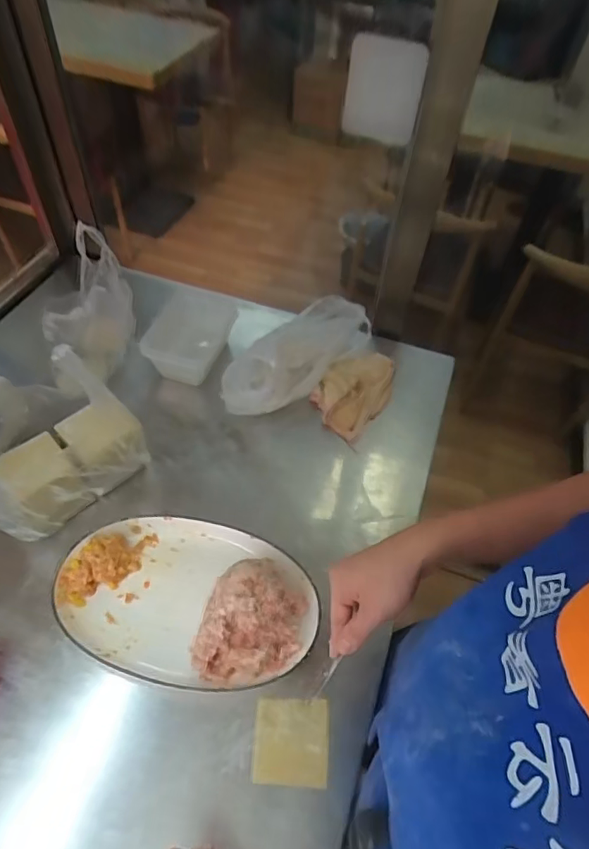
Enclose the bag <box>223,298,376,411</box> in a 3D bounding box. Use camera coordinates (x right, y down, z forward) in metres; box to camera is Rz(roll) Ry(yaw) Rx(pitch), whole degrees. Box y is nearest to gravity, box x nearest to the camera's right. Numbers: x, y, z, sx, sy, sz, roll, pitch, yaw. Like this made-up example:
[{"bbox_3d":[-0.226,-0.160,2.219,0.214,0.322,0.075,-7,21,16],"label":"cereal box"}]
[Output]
[{"bbox_3d":[0.002,-0.125,0.884,0.129,0.089,0.318,36,58,23],"label":"bag"}]

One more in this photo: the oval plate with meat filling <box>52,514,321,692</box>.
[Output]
[{"bbox_3d":[-0.130,0.206,0.622,0.315,0.090,0.195,9,52,4],"label":"oval plate with meat filling"}]

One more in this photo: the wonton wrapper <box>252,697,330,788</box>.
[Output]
[{"bbox_3d":[-0.003,0.338,0.551,0.079,0.004,0.079,1,58,6],"label":"wonton wrapper"}]

